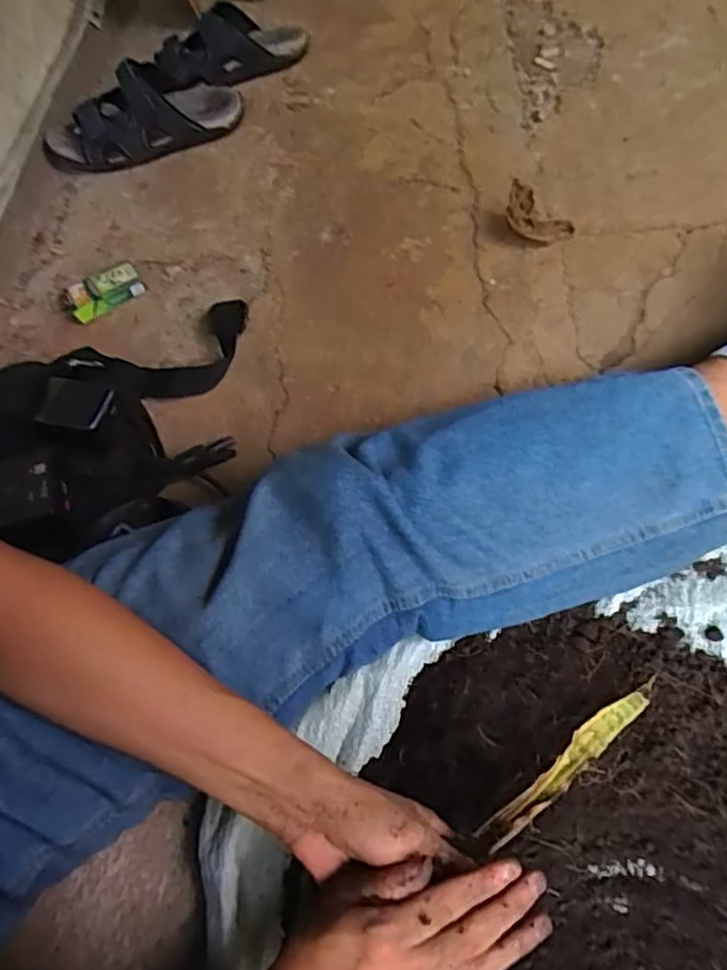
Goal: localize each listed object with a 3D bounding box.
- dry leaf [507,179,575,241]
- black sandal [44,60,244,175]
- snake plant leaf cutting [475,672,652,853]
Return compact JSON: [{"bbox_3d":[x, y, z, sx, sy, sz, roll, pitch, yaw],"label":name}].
[{"bbox_3d":[0.201,-0.312,0.745,0.041,0.046,0.078,-44,63,-15],"label":"dry leaf"},{"bbox_3d":[-0.311,-0.512,0.887,0.274,0.091,0.104,-12,59,3],"label":"black sandal"},{"bbox_3d":[0.135,0.179,0.416,0.152,0.016,0.019,-35,63,-17],"label":"snake plant leaf cutting"}]

